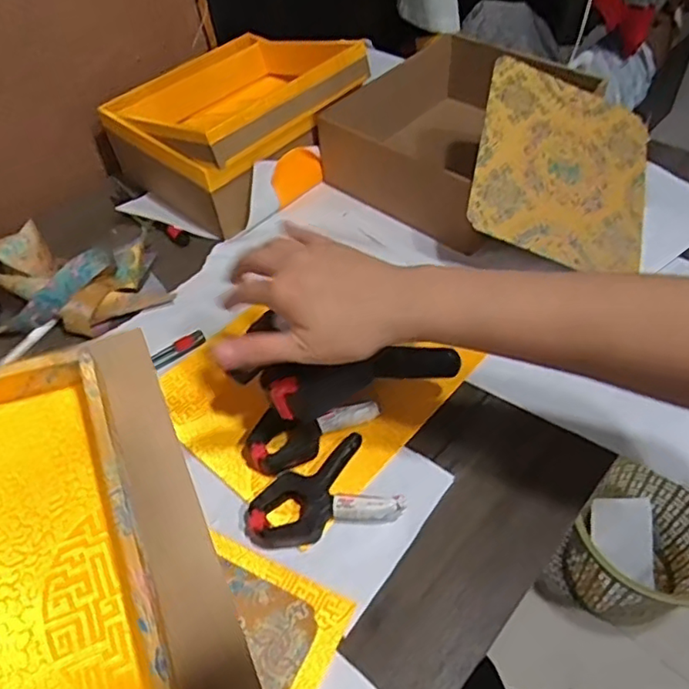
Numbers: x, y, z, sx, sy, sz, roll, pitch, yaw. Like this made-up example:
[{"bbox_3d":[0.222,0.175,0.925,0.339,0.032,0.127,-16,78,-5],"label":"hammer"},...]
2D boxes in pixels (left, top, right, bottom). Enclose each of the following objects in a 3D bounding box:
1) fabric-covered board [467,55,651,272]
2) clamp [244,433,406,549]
[{"bbox_3d":[0.221,-0.176,0.600,0.178,0.010,0.215,20,66,-14],"label":"fabric-covered board"},{"bbox_3d":[-0.020,0.122,0.462,0.108,0.019,0.072,-24,52,-15],"label":"clamp"}]

